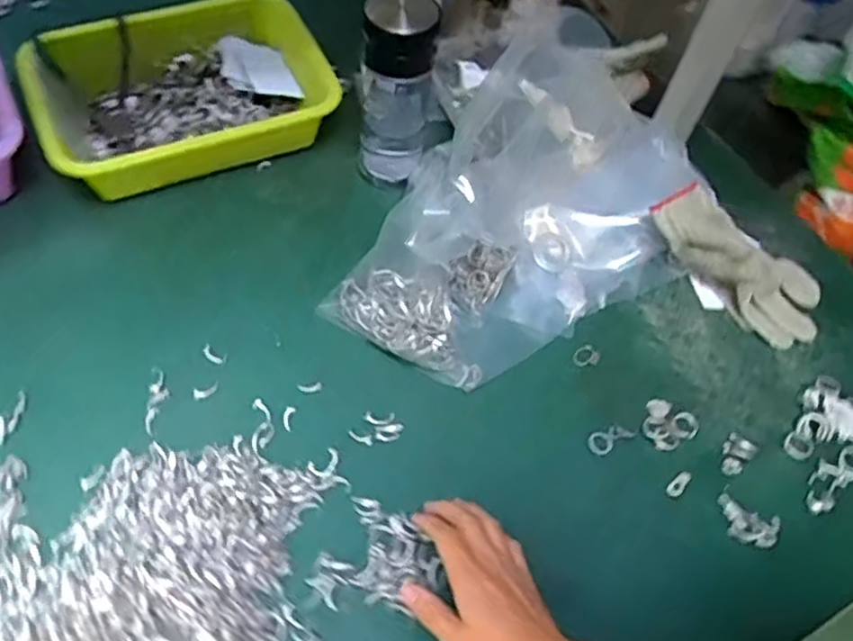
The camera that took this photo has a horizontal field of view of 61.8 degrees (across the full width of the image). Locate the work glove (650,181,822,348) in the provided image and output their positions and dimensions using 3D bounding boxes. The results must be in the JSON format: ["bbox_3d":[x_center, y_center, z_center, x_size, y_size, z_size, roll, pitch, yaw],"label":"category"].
[{"bbox_3d":[0.292,-0.055,0.671,0.192,0.058,0.092,39,56,-8],"label":"work glove"}]

